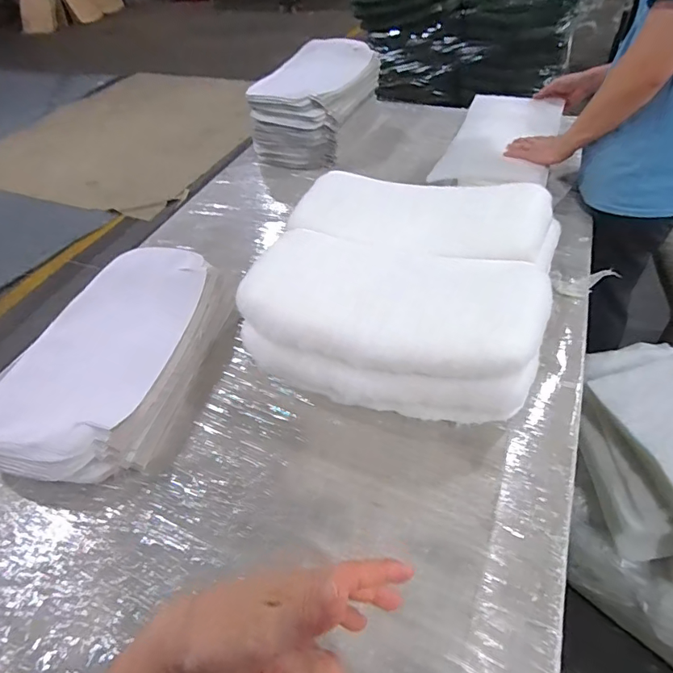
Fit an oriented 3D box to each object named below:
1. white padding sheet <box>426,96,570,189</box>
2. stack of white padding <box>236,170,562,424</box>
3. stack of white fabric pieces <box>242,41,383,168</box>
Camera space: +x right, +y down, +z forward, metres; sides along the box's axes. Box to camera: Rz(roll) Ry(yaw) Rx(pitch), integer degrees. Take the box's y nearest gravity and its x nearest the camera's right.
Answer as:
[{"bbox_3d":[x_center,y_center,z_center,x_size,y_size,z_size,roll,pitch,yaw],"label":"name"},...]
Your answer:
[{"bbox_3d":[0.440,-0.529,1.220,0.261,0.033,0.462,14,50,19],"label":"white padding sheet"},{"bbox_3d":[0.109,-0.091,0.781,0.438,0.154,0.418,11,49,17],"label":"stack of white padding"},{"bbox_3d":[-0.053,-0.710,1.384,0.283,0.197,0.439,13,50,18],"label":"stack of white fabric pieces"}]

